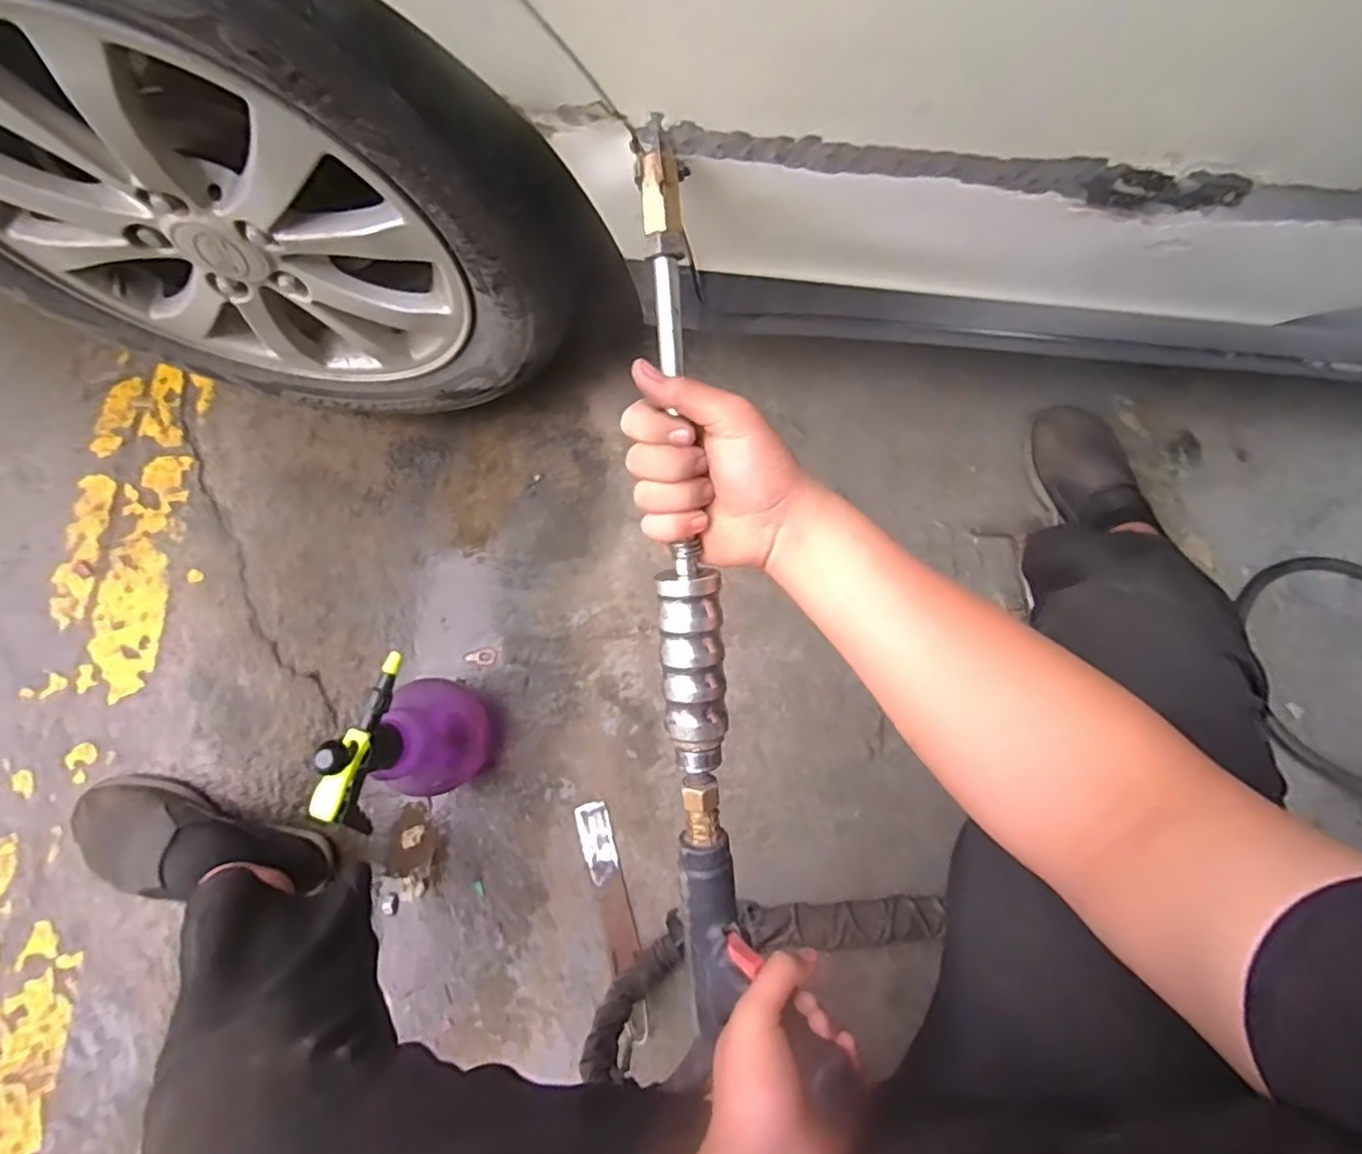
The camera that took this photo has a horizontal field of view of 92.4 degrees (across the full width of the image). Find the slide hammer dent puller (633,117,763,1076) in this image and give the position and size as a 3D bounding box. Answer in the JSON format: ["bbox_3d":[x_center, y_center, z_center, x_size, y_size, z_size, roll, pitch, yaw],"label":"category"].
[{"bbox_3d":[0.009,0.031,0.426,0.043,0.040,0.589,-5,100,-3],"label":"slide hammer dent puller"}]

